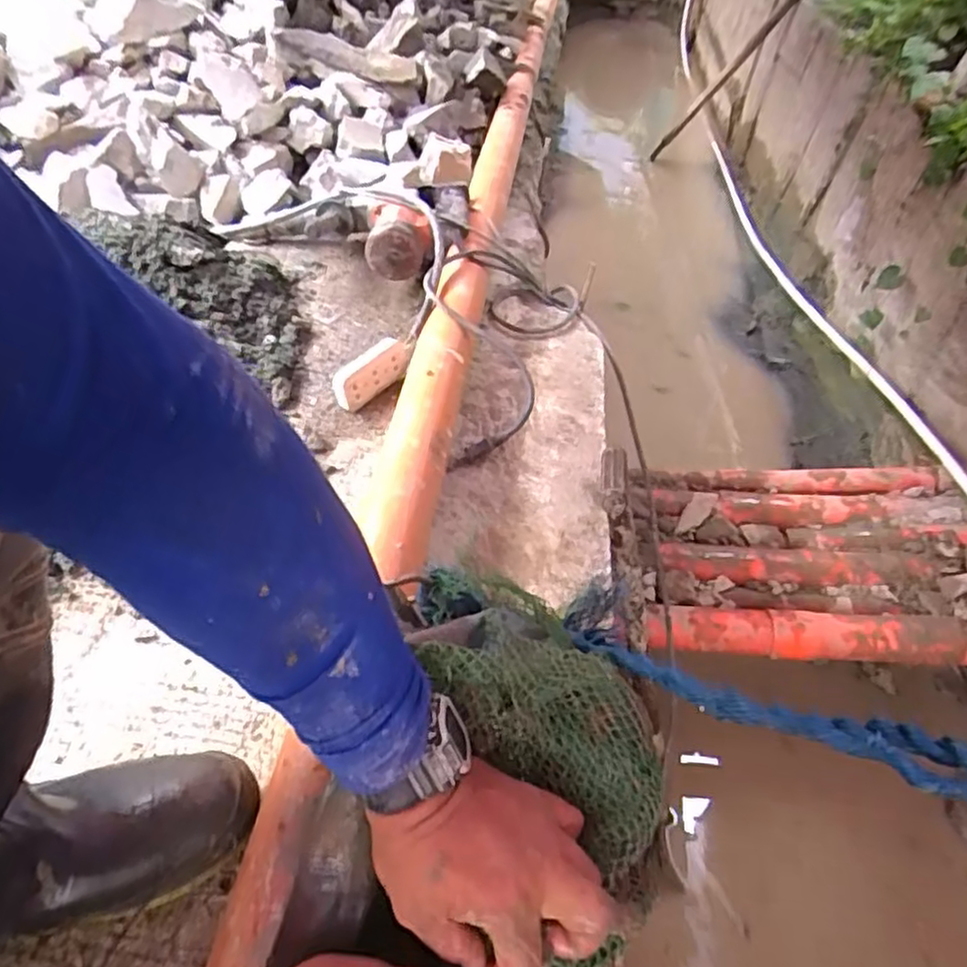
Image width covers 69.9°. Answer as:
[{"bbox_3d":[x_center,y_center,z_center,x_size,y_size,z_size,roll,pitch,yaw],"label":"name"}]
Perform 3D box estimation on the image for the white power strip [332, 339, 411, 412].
[{"bbox_3d":[-0.157,-0.157,0.986,0.029,0.068,0.132,31,52,26],"label":"white power strip"}]

